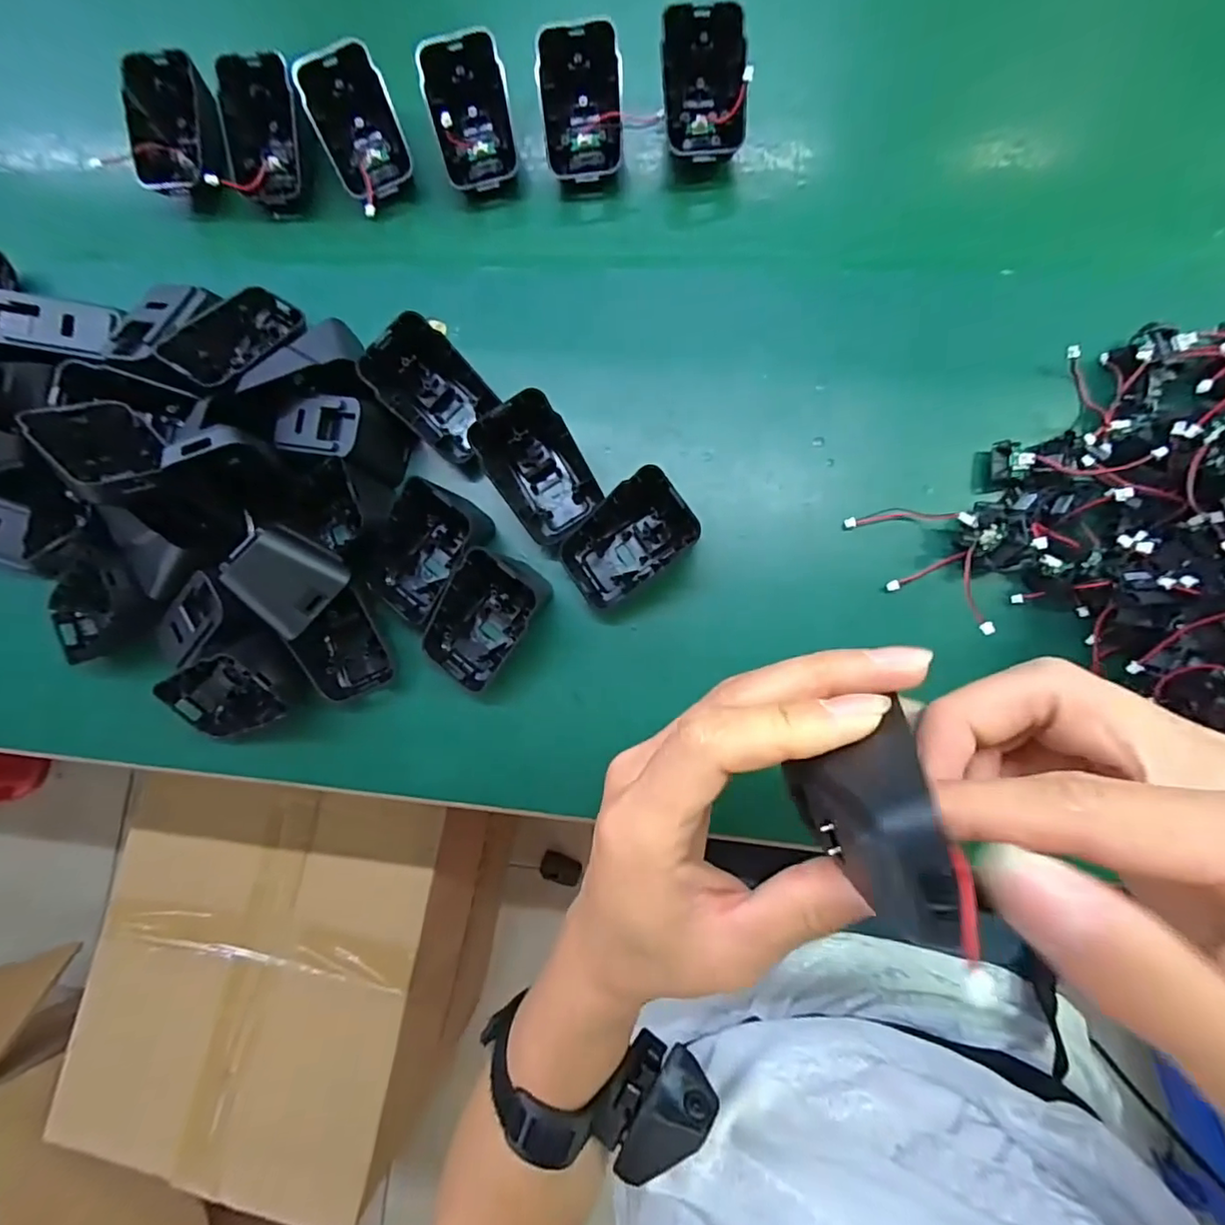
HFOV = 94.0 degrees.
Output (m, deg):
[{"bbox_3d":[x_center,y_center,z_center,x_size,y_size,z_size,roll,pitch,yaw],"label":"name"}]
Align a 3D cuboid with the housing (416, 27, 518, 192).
[{"bbox_3d":[-0.079,-0.275,0.319,0.043,0.027,0.069,-14,118,-2],"label":"housing"}]

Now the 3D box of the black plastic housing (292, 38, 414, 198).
[{"bbox_3d":[-0.141,-0.273,0.321,0.046,0.022,0.069,-24,115,-1],"label":"black plastic housing"}]

